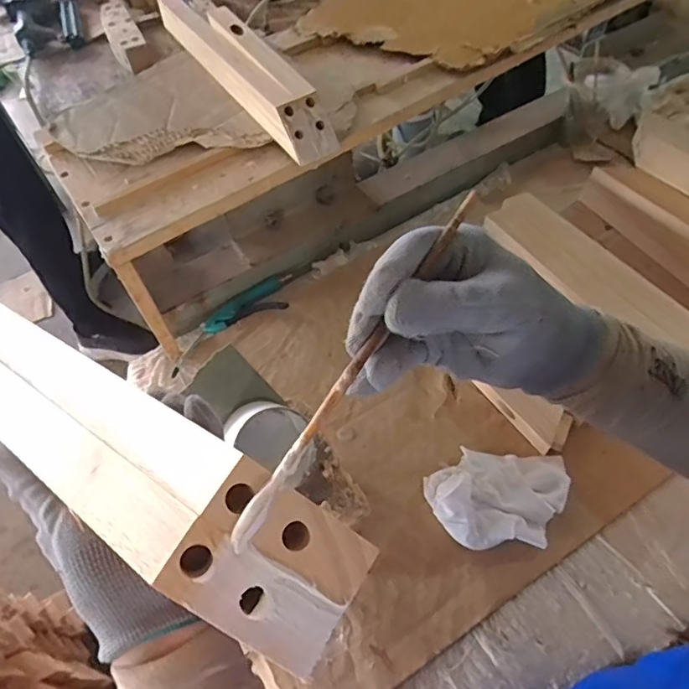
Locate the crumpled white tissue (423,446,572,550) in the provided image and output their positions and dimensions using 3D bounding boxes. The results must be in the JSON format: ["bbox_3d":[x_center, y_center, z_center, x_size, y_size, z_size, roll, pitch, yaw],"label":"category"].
[{"bbox_3d":[0.187,0.179,0.623,0.175,0.044,0.122,3,56,6],"label":"crumpled white tissue"}]

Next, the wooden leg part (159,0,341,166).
[{"bbox_3d":[-0.148,-0.390,0.719,0.065,0.058,0.438,-30,59,-16],"label":"wooden leg part"}]

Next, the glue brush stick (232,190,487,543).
[{"bbox_3d":[0.010,0.003,0.230,0.007,0.008,0.190,29,72,21],"label":"glue brush stick"}]

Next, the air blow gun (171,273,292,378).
[{"bbox_3d":[-0.173,-0.037,0.821,0.241,0.031,0.070,-35,60,-19],"label":"air blow gun"}]

